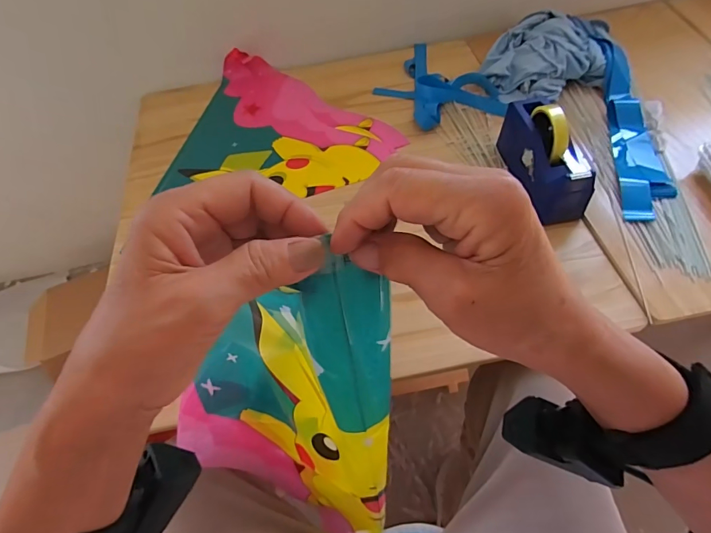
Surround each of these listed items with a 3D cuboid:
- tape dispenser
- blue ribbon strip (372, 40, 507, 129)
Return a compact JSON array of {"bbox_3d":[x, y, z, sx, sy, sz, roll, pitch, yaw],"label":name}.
[{"bbox_3d":[0.307,-0.184,0.655,0.071,0.114,0.202,-11,55,-2],"label":"tape dispenser"},{"bbox_3d":[0.160,-0.380,0.854,0.187,0.042,0.290,-31,59,-16],"label":"blue ribbon strip"}]

